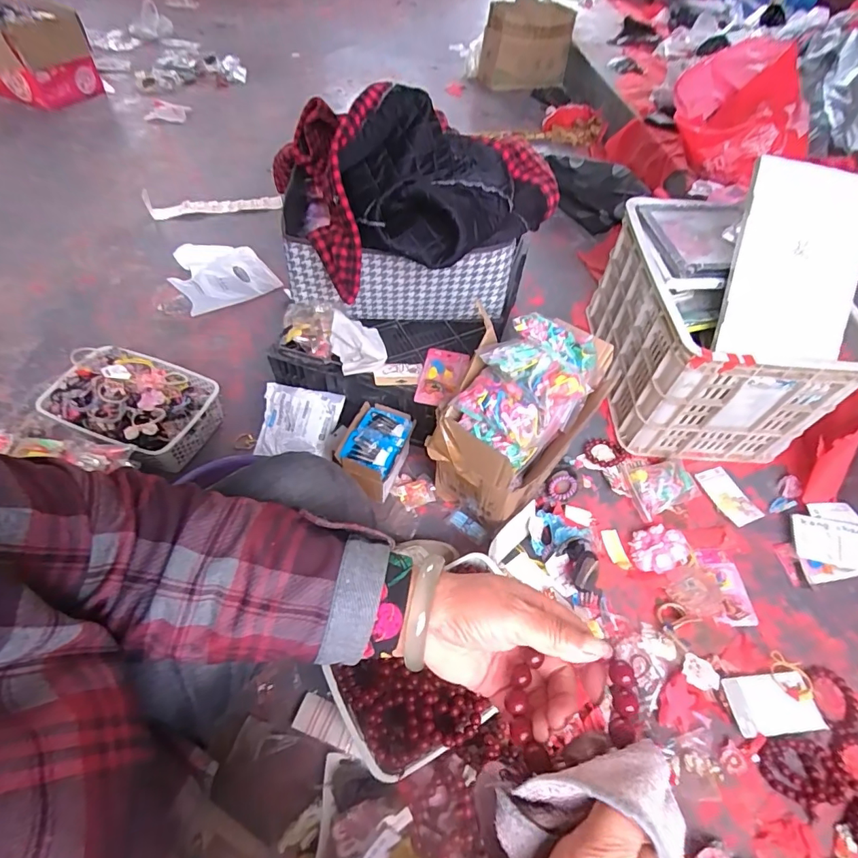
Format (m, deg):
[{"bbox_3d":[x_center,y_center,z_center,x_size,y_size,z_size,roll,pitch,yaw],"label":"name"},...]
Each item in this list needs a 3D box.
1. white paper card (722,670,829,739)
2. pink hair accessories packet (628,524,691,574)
[{"bbox_3d":[0.538,0.429,0.724,0.136,0.006,0.081,-3,55,-5],"label":"white paper card"},{"bbox_3d":[0.419,0.216,0.845,0.108,0.038,0.085,-17,57,-15],"label":"pink hair accessories packet"}]

